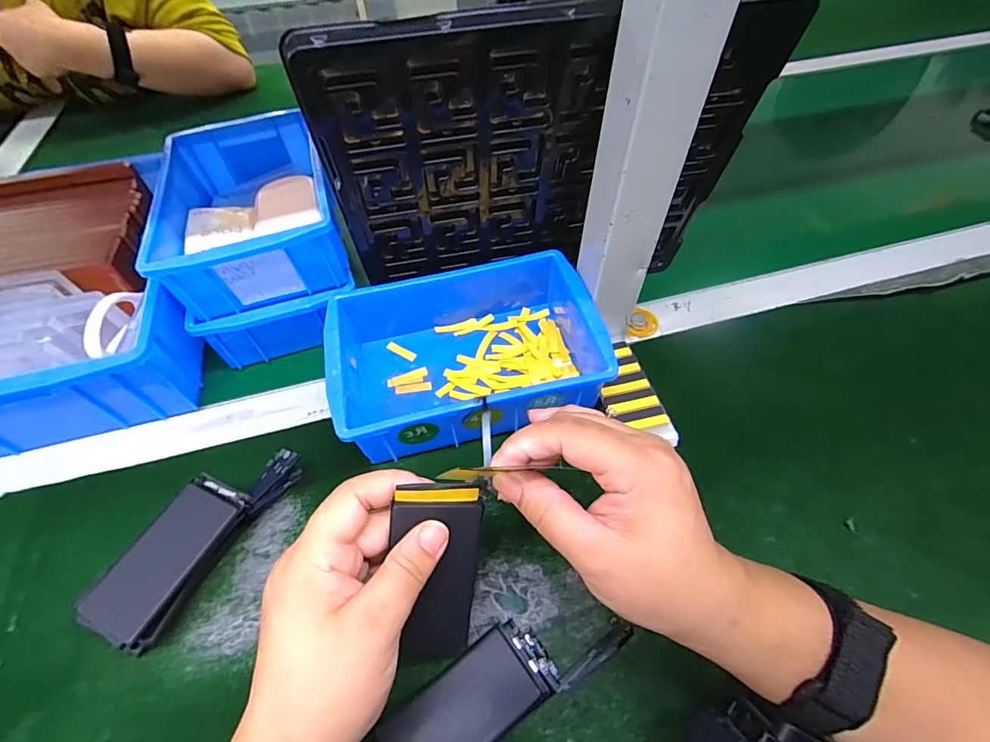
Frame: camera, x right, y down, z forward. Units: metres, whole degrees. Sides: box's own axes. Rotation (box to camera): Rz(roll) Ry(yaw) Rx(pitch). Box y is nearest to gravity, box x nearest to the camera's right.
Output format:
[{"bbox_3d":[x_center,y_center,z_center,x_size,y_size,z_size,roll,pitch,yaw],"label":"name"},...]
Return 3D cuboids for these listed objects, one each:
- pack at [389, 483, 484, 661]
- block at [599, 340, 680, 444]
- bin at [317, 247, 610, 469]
[{"bbox_3d":[-0.030,0.104,0.225,0.041,0.102,0.007,4,14,-8],"label":"pack"},{"bbox_3d":[0.103,0.019,0.357,0.039,0.017,0.093,-13,55,-8],"label":"block"},{"bbox_3d":[-0.025,-0.020,0.360,0.197,0.065,0.144,-12,55,-8],"label":"bin"}]

